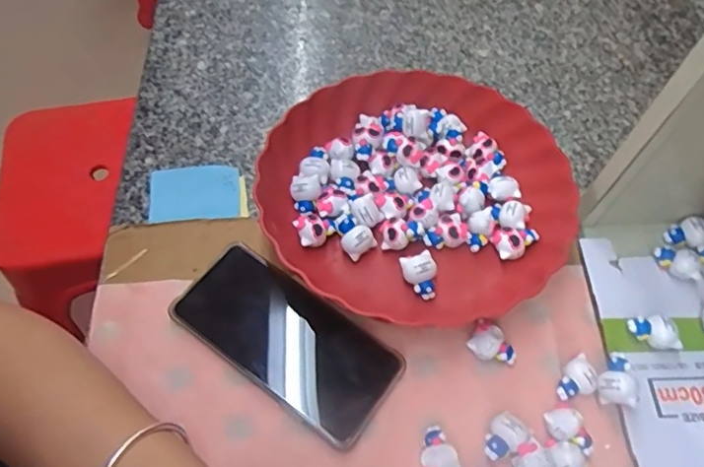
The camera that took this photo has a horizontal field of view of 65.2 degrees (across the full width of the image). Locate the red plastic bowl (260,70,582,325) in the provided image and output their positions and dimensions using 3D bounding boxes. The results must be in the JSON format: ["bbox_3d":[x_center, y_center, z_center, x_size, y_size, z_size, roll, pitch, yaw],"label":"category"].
[{"bbox_3d":[0.054,-0.039,0.460,0.239,0.045,0.229,1,59,-1],"label":"red plastic bowl"}]

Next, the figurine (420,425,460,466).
[{"bbox_3d":[0.056,0.148,0.367,0.024,0.018,0.033,-10,60,-7],"label":"figurine"}]

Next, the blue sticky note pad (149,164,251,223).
[{"bbox_3d":[-0.133,-0.036,0.480,0.081,0.006,0.058,-6,60,-5],"label":"blue sticky note pad"}]

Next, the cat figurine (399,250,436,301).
[{"bbox_3d":[0.052,0.033,0.426,0.025,0.021,0.033,-11,60,-8],"label":"cat figurine"}]

